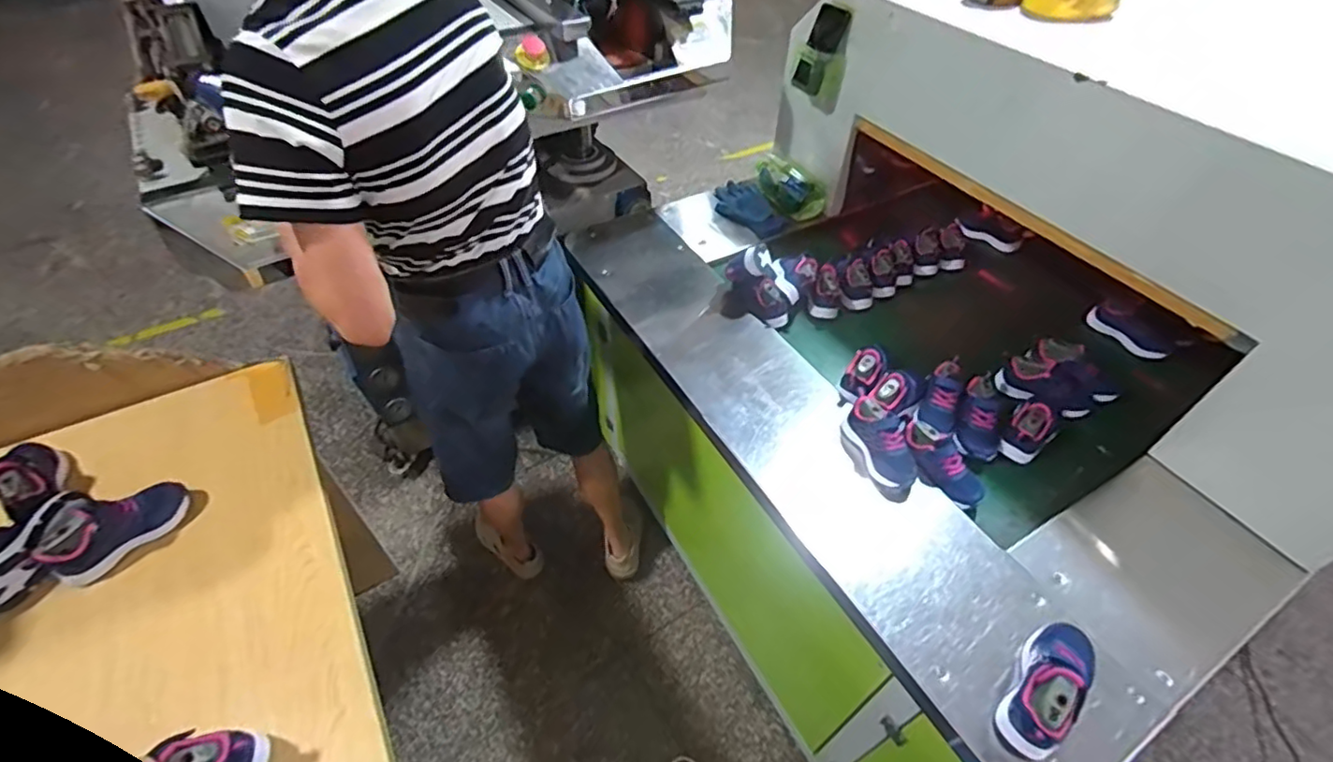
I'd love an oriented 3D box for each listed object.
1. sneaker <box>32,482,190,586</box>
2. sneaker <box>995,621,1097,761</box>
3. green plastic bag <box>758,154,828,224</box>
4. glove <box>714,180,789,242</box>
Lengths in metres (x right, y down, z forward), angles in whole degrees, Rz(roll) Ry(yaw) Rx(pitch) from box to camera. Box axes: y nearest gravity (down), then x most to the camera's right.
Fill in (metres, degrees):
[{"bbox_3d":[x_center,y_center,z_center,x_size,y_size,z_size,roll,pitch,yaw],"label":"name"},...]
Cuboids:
[{"bbox_3d":[-0.717,0.189,0.777,0.079,0.079,0.154,20,51,16],"label":"sneaker"},{"bbox_3d":[0.463,0.357,0.707,0.177,0.088,0.084,-29,55,-25],"label":"sneaker"},{"bbox_3d":[0.290,-0.471,1.456,0.097,0.097,0.197,-24,53,-21],"label":"green plastic bag"},{"bbox_3d":[0.199,-0.419,1.453,0.126,0.030,0.242,-16,50,-15],"label":"glove"}]

